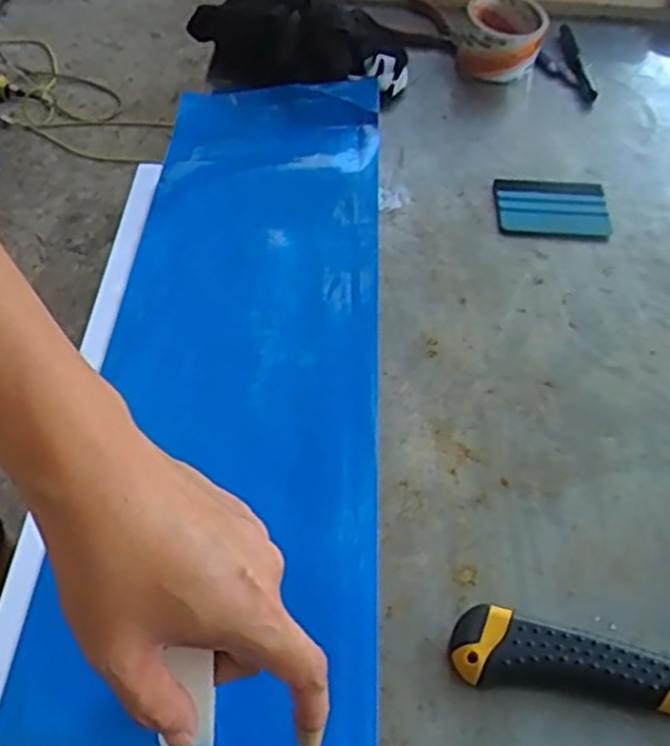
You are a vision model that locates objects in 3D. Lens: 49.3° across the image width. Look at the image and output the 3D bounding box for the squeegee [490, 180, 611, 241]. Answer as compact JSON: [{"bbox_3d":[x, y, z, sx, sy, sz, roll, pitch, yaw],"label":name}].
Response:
[{"bbox_3d":[0.193,-0.147,0.651,0.095,0.006,0.079,3,52,0],"label":"squeegee"}]

